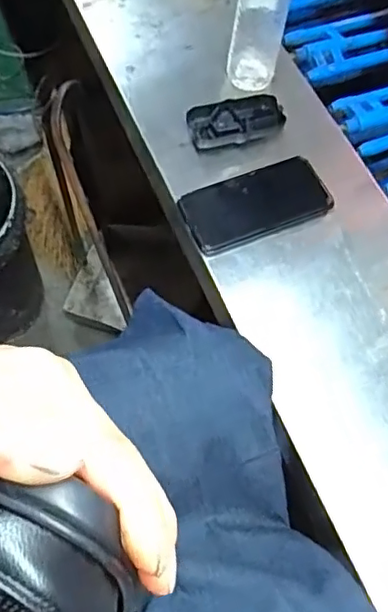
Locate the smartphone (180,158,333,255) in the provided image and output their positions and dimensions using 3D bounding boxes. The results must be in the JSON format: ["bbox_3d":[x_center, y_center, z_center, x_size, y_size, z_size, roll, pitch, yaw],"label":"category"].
[{"bbox_3d":[0.070,-0.110,0.637,0.160,0.021,0.079,-19,66,-12],"label":"smartphone"}]

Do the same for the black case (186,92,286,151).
[{"bbox_3d":[0.049,-0.214,0.677,0.106,0.034,0.057,-15,65,-10],"label":"black case"}]

